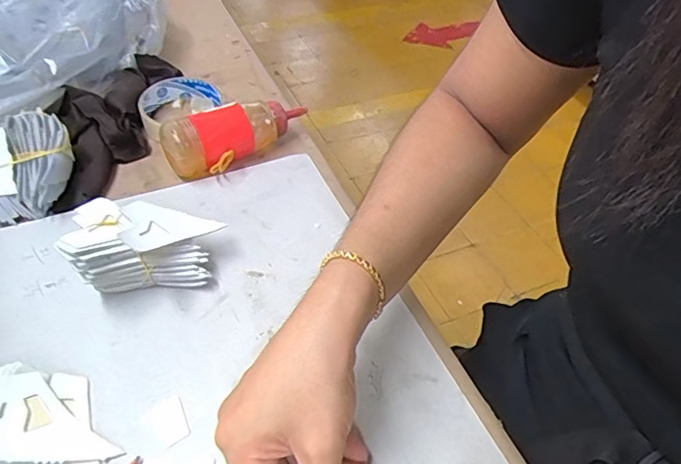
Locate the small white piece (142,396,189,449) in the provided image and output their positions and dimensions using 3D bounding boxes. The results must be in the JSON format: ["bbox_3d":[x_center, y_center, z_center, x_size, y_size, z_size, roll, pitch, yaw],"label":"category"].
[{"bbox_3d":[-0.104,0.115,0.321,0.022,0.004,0.028,-30,56,-28],"label":"small white piece"}]

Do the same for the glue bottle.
[{"bbox_3d":[-0.094,-0.093,0.495,0.140,0.046,0.048,-26,54,-26],"label":"glue bottle"}]

